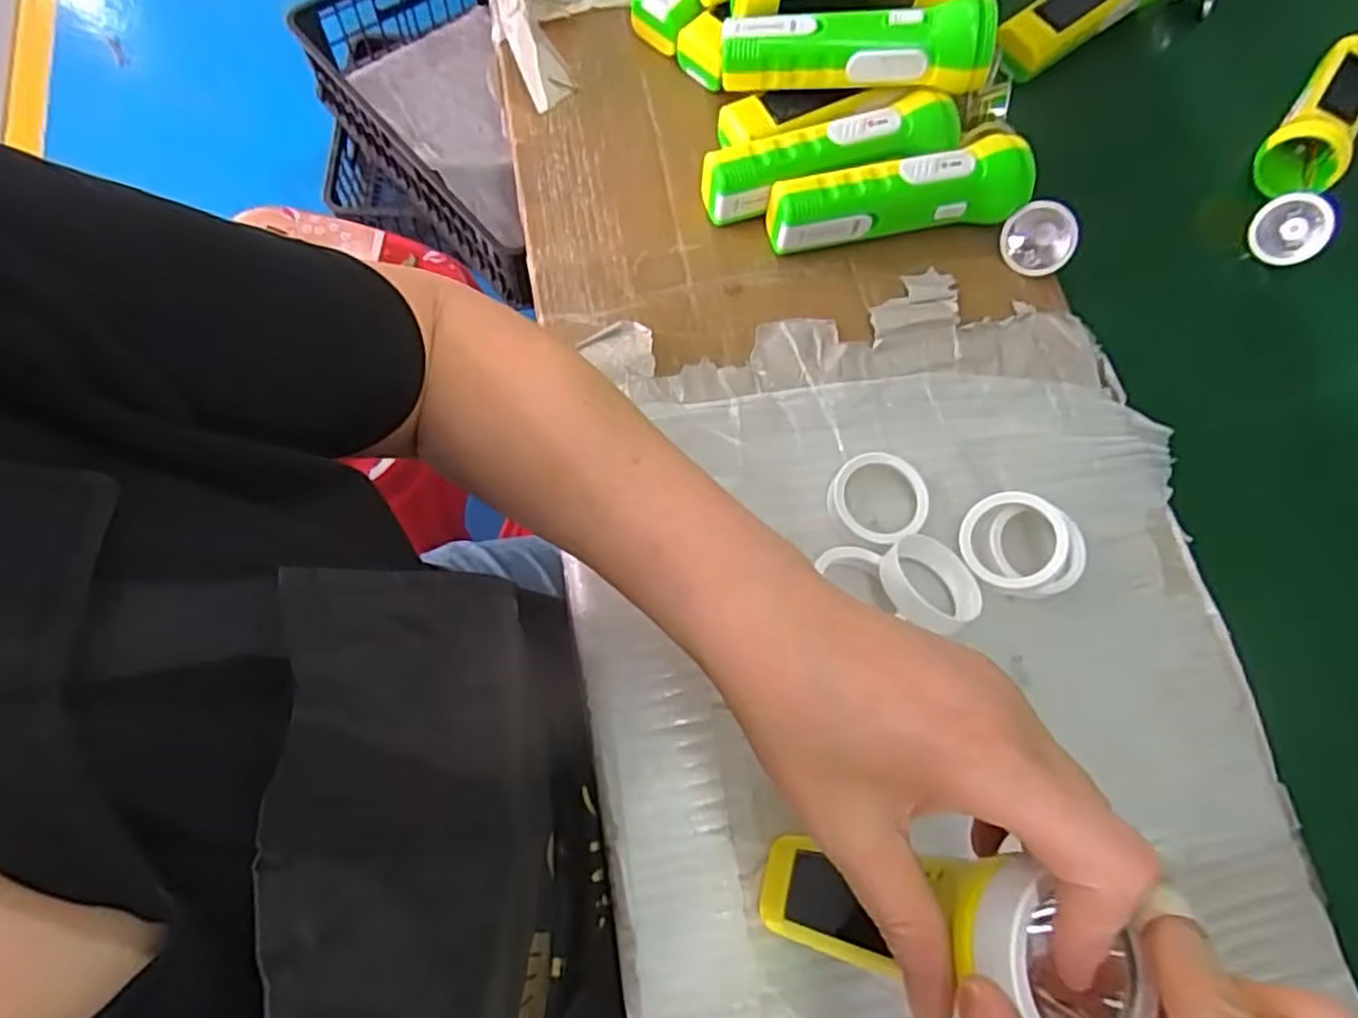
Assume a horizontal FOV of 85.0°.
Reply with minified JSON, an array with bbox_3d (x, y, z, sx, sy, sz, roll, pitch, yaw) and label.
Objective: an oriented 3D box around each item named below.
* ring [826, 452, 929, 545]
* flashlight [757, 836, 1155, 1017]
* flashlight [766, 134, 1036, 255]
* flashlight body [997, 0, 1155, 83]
[{"bbox_3d":[0.111,-0.007,0.410,0.053,0.016,0.050,2,70,-5],"label":"ring"},{"bbox_3d":[0.085,0.146,0.267,0.052,0.176,0.050,5,70,-14],"label":"flashlight"},{"bbox_3d":[0.131,-0.191,0.457,0.152,0.053,0.035,-7,71,-8],"label":"flashlight"},{"bbox_3d":[0.285,-0.352,0.517,0.143,0.039,0.044,-35,74,-11],"label":"flashlight body"}]

